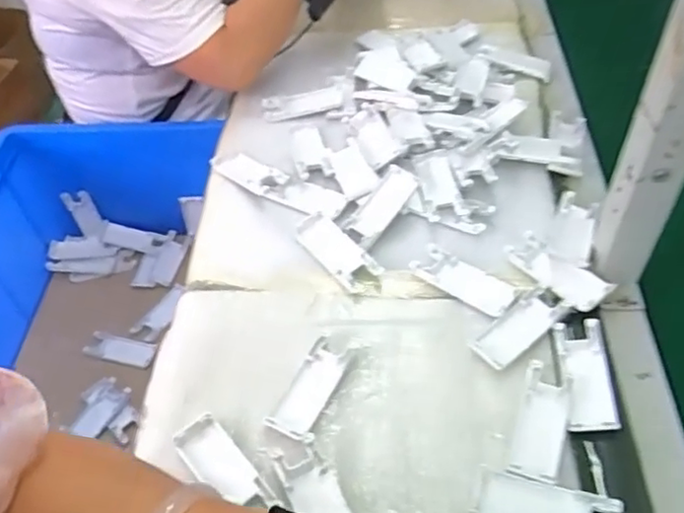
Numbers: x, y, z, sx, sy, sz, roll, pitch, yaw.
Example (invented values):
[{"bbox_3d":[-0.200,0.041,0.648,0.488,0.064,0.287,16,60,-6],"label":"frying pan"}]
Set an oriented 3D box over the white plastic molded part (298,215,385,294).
[{"bbox_3d":[-0.007,-0.005,0.657,0.042,0.012,0.103,-35,56,-23],"label":"white plastic molded part"}]

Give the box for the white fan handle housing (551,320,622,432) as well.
[{"bbox_3d":[0.214,0.106,0.557,0.040,0.018,0.106,1,50,5],"label":"white fan handle housing"}]

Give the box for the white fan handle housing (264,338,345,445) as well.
[{"bbox_3d":[-0.026,0.117,0.558,0.041,0.011,0.095,20,55,20],"label":"white fan handle housing"}]

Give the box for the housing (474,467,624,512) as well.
[{"bbox_3d":[0.156,0.196,0.484,0.103,0.020,0.042,12,52,14],"label":"housing"}]

